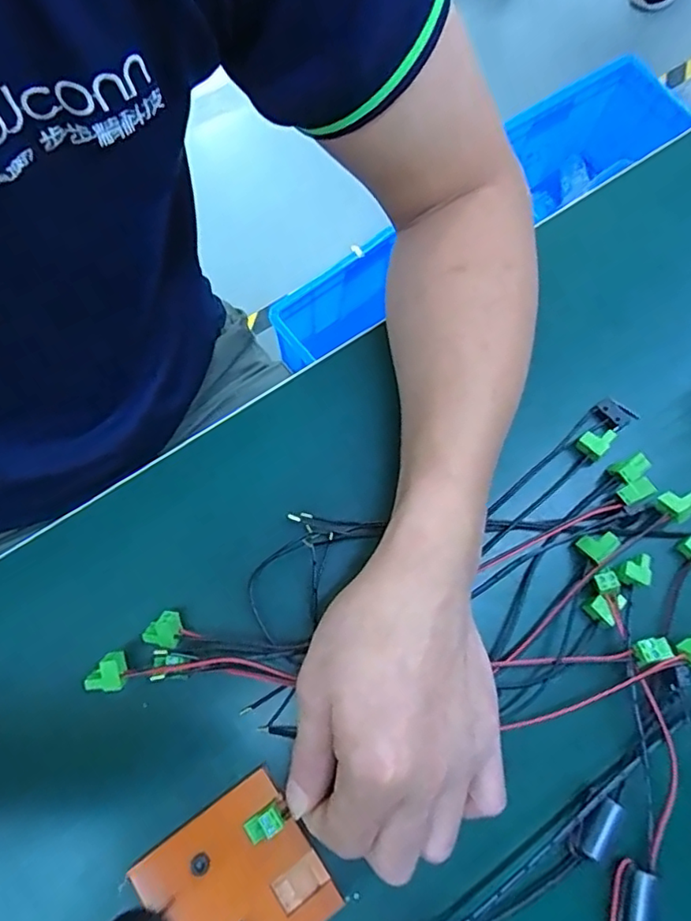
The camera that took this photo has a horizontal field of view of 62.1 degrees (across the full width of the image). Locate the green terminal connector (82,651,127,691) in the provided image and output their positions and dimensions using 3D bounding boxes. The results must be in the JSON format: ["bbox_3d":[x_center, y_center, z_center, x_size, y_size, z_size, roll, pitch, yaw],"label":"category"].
[{"bbox_3d":[-0.120,0.106,0.287,0.020,0.007,0.018,-6,72,-1],"label":"green terminal connector"}]

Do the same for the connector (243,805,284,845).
[{"bbox_3d":[-0.040,0.176,0.278,0.018,0.013,0.011,-31,74,-9],"label":"connector"}]

